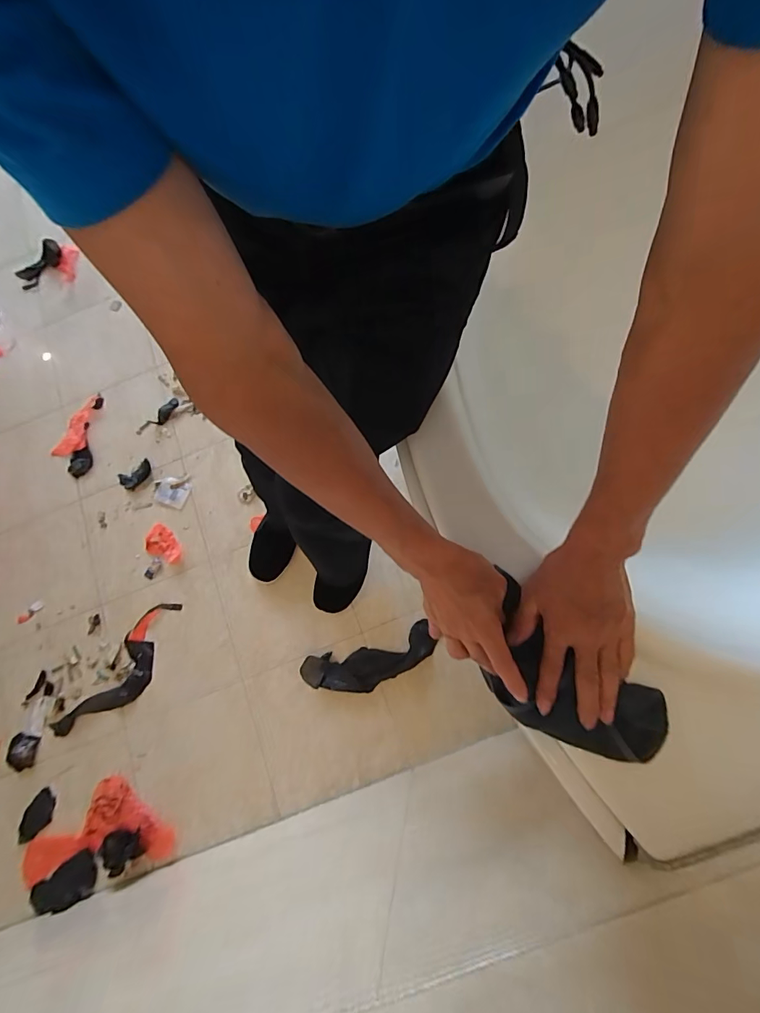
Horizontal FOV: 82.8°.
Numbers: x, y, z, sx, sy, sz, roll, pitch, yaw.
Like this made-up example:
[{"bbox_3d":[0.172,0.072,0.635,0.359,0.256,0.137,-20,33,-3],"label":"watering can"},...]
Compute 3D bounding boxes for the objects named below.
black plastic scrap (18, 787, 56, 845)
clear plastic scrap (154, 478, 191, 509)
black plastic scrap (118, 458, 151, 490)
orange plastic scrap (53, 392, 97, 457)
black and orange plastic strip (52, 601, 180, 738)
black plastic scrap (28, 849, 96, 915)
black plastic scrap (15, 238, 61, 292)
[{"bbox_3d":[-0.751,0.679,0.944,0.057,0.009,0.103,23,80,12],"label":"black plastic scrap"},{"bbox_3d":[-0.542,-0.043,1.119,0.098,0.007,0.079,17,79,11],"label":"clear plastic scrap"},{"bbox_3d":[-0.644,-0.081,1.139,0.091,0.010,0.059,-35,75,-2],"label":"black plastic scrap"},{"bbox_3d":[-0.830,-0.223,1.188,0.074,0.013,0.188,9,78,9],"label":"orange plastic scrap"},{"bbox_3d":[-0.593,0.386,1.007,0.117,0.018,0.358,31,82,13],"label":"black and orange plastic strip"},{"bbox_3d":[-0.659,0.788,0.895,0.140,0.013,0.081,-25,75,1],"label":"black plastic scrap"},{"bbox_3d":[-1.019,-0.722,1.290,0.167,0.034,0.067,-45,78,3],"label":"black plastic scrap"}]

